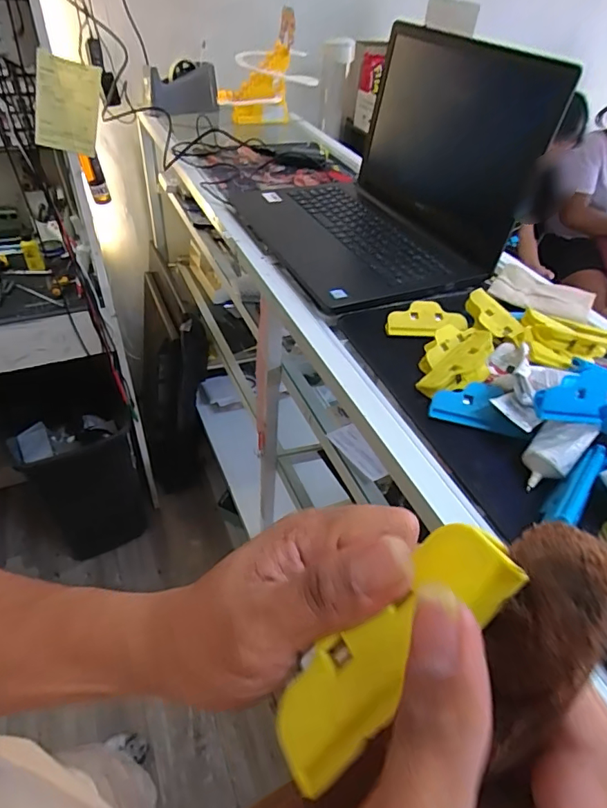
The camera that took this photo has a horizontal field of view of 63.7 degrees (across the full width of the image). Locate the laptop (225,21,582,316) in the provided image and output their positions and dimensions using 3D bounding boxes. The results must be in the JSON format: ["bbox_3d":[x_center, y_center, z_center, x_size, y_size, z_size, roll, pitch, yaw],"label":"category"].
[{"bbox_3d":[0.090,-0.366,0.699,0.296,0.243,0.406,-15,47,-20],"label":"laptop"}]

